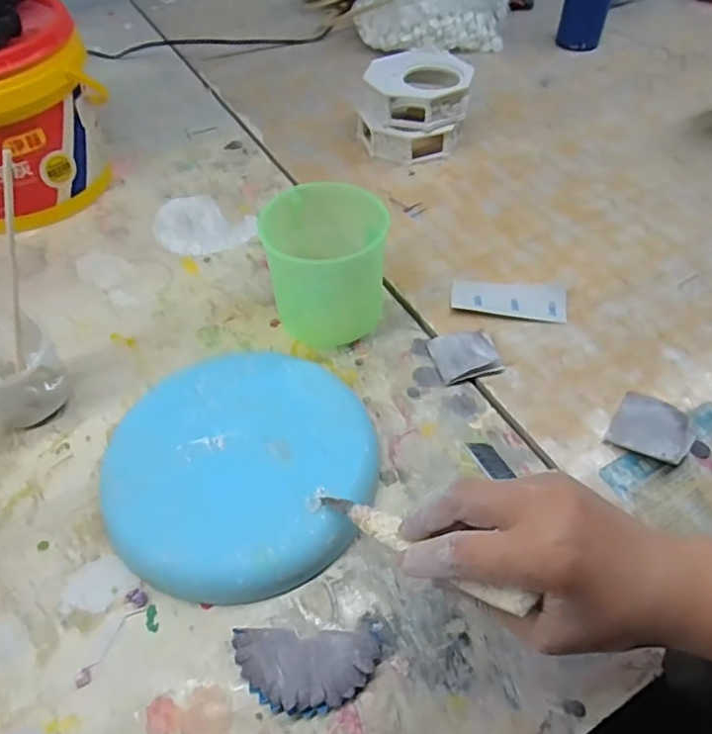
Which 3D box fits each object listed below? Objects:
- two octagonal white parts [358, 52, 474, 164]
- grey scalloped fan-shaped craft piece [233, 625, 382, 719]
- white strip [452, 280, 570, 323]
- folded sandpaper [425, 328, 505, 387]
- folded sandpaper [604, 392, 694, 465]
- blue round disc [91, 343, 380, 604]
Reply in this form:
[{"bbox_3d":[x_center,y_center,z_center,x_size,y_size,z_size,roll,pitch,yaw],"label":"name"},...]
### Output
[{"bbox_3d":[0.066,-0.300,0.651,0.125,0.082,0.115,4,51,4],"label":"two octagonal white parts"},{"bbox_3d":[-0.028,0.167,0.313,0.080,0.013,0.042,0,50,1],"label":"grey scalloped fan-shaped craft piece"},{"bbox_3d":[0.135,-0.060,0.501,0.097,0.004,0.045,5,50,6],"label":"white strip"},{"bbox_3d":[0.088,-0.010,0.455,0.051,0.010,0.045,-10,51,-7],"label":"folded sandpaper"},{"bbox_3d":[0.212,0.044,0.406,0.050,0.015,0.050,28,56,22],"label":"folded sandpaper"},{"bbox_3d":[-0.078,0.065,0.392,0.176,0.026,0.182,-1,50,1],"label":"blue round disc"}]

